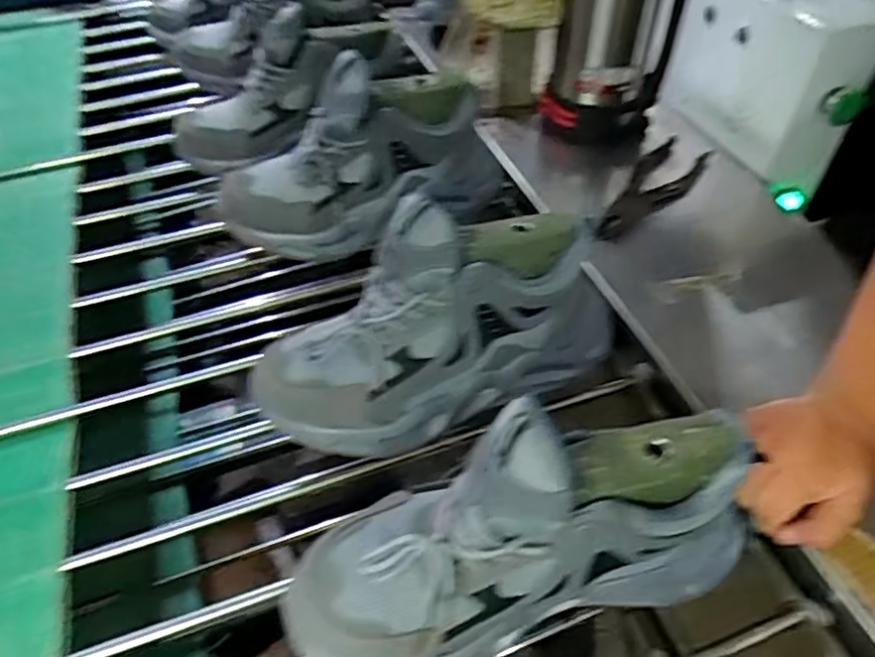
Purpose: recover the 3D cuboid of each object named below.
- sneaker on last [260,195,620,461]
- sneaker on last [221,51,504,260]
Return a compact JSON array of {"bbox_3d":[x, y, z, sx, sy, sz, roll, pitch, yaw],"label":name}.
[{"bbox_3d":[0.007,-0.011,0.480,0.303,0.134,0.098,-20,52,-15],"label":"sneaker on last"},{"bbox_3d":[-0.069,-0.178,0.641,0.309,0.167,0.088,-20,52,-15],"label":"sneaker on last"}]

